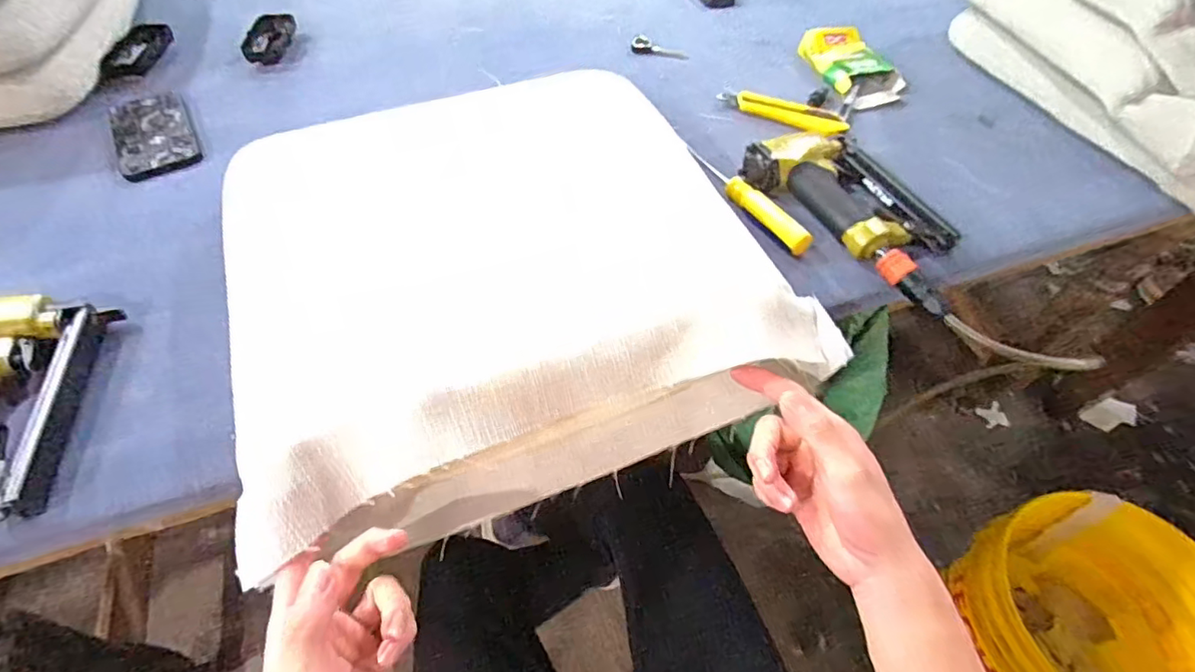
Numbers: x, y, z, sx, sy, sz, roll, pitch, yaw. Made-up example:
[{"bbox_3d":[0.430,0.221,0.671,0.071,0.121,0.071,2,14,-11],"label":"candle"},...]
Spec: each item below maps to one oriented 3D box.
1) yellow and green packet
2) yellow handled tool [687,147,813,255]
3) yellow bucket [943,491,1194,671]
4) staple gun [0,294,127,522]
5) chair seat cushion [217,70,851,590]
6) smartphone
[{"bbox_3d":[0.344,-0.369,0.752,0.091,0.031,0.146,-13,55,-10],"label":"yellow and green packet"},{"bbox_3d":[0.155,-0.147,0.591,0.018,0.024,0.179,-26,59,-18],"label":"yellow handled tool"},{"bbox_3d":[0.712,0.453,0.853,0.301,0.301,0.323,0,54,0],"label":"yellow bucket"},{"bbox_3d":[-0.478,0.049,0.434,0.136,0.040,0.189,-6,54,-5],"label":"staple gun"},{"bbox_3d":[-0.083,-0.081,0.530,0.435,0.092,0.448,-17,56,-13],"label":"chair seat cushion"},{"bbox_3d":[-0.525,-0.243,0.660,0.080,0.011,0.163,-27,59,-19],"label":"smartphone"}]

